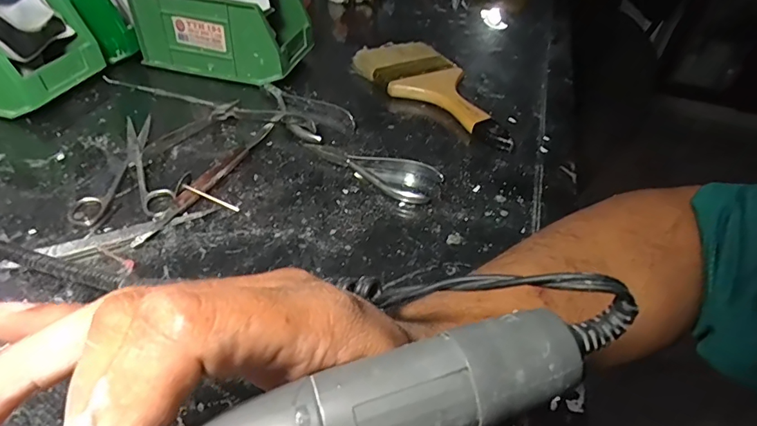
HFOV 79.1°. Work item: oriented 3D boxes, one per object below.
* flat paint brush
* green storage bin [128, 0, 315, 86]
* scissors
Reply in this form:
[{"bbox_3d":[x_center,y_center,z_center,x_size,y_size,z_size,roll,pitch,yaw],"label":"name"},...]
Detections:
[{"bbox_3d":[0.070,-0.135,0.501,0.096,0.022,0.222,-21,49,-27],"label":"flat paint brush"},{"bbox_3d":[-0.168,-0.212,0.516,0.166,0.083,0.100,13,42,8],"label":"green storage bin"},{"bbox_3d":[-0.204,-0.041,0.378,0.070,0.005,0.136,-7,44,-14],"label":"scissors"}]

